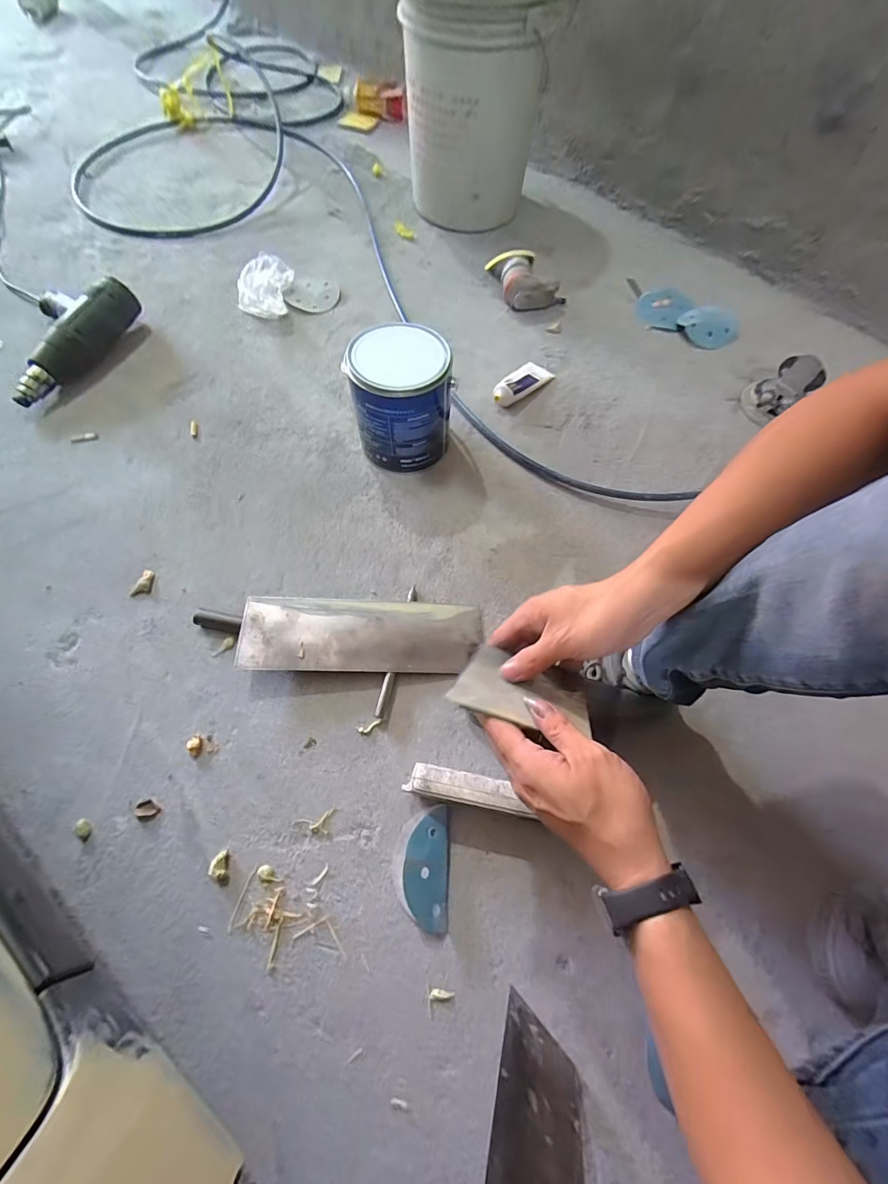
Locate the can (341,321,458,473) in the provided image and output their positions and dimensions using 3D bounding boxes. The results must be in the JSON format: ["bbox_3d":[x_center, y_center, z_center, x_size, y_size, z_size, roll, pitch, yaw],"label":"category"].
[{"bbox_3d":[-0.064,-0.291,0.674,0.141,0.161,0.137,1,65,-2],"label":"can"}]

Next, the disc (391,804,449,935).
[{"bbox_3d":[-0.025,0.298,0.474,0.061,0.032,0.117,2,65,-2],"label":"disc"}]

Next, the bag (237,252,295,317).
[{"bbox_3d":[-0.355,-0.606,0.861,0.095,0.041,0.162,-1,65,-4],"label":"bag"}]

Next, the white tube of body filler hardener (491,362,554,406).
[{"bbox_3d":[0.142,-0.380,0.802,0.055,0.029,0.154,39,59,12],"label":"white tube of body filler hardener"}]

